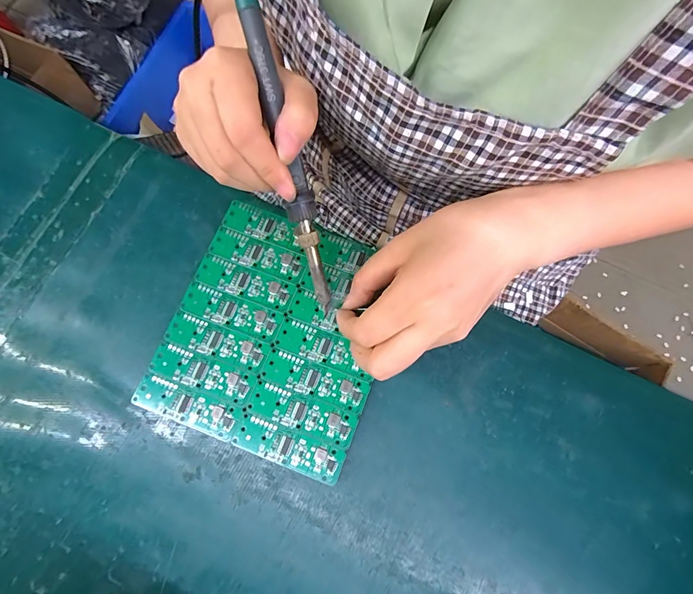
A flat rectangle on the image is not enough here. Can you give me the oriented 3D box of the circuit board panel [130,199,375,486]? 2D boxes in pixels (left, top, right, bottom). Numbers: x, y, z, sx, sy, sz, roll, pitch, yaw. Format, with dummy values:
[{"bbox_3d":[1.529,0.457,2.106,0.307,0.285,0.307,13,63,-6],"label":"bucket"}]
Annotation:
[{"bbox_3d":[-0.045,0.021,0.245,0.134,0.004,0.147,20,76,4],"label":"circuit board panel"}]

